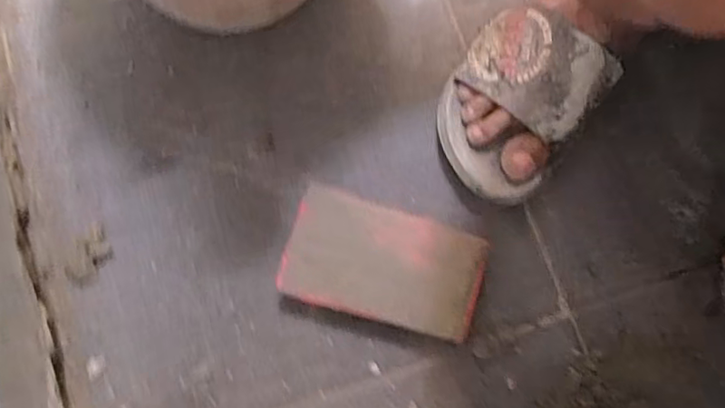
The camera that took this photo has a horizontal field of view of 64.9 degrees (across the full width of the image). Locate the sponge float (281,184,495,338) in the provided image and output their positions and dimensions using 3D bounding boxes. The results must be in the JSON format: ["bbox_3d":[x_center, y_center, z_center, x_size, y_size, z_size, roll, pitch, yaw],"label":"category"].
[{"bbox_3d":[0.017,0.047,0.462,0.152,0.031,0.087,17,79,2],"label":"sponge float"}]

